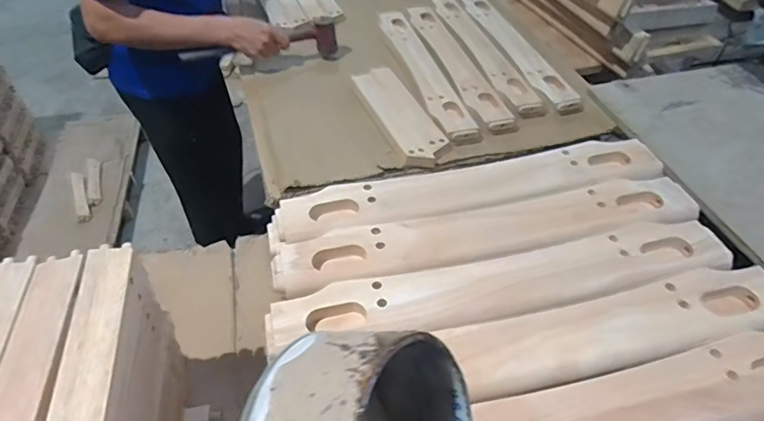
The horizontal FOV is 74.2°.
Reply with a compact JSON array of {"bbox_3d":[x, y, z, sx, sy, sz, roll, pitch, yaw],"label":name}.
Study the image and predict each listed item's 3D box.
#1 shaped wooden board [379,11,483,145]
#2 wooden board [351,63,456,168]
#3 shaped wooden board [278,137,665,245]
[{"bbox_3d":[0.080,-0.297,1.033,0.064,0.017,0.495,-11,46,-9],"label":"shaped wooden board"},{"bbox_3d":[0.032,-0.181,0.931,0.084,0.020,0.287,-17,47,-15],"label":"wooden board"},{"bbox_3d":[0.114,-0.033,0.620,0.467,0.014,0.088,-9,46,-8],"label":"shaped wooden board"}]

